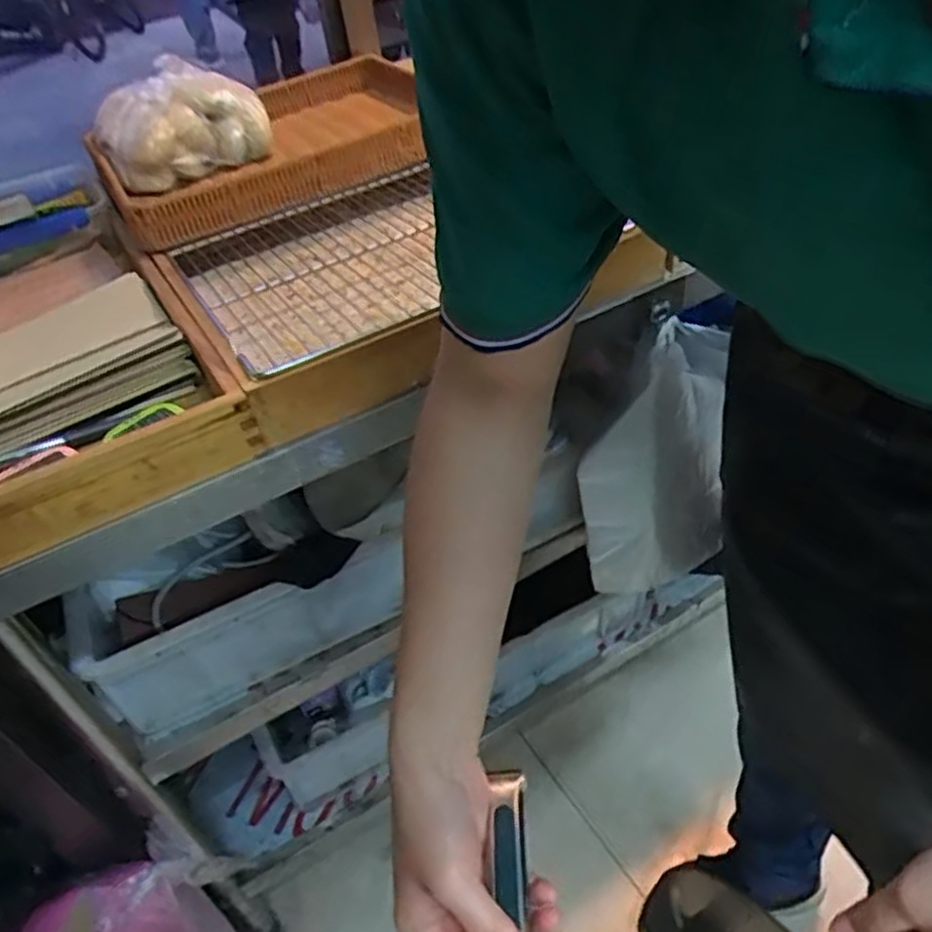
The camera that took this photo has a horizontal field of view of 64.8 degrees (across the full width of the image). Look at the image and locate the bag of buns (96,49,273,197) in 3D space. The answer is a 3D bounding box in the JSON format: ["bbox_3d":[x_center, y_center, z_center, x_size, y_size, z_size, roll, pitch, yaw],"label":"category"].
[{"bbox_3d":[-0.324,-0.384,0.818,0.181,0.094,0.106,-32,46,-23],"label":"bag of buns"}]

